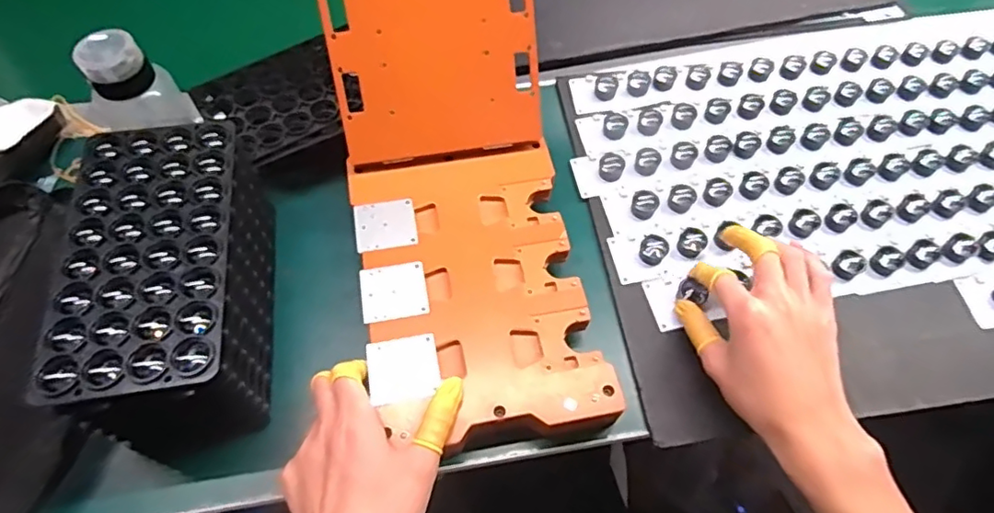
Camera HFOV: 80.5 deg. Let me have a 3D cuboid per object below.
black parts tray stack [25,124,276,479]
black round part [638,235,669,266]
[{"bbox_3d":[-0.220,0.023,0.411,0.096,0.107,0.202,-8,62,-6],"label":"black parts tray stack"},{"bbox_3d":[0.128,-0.006,0.479,0.021,0.020,0.015,20,63,9],"label":"black round part"}]

